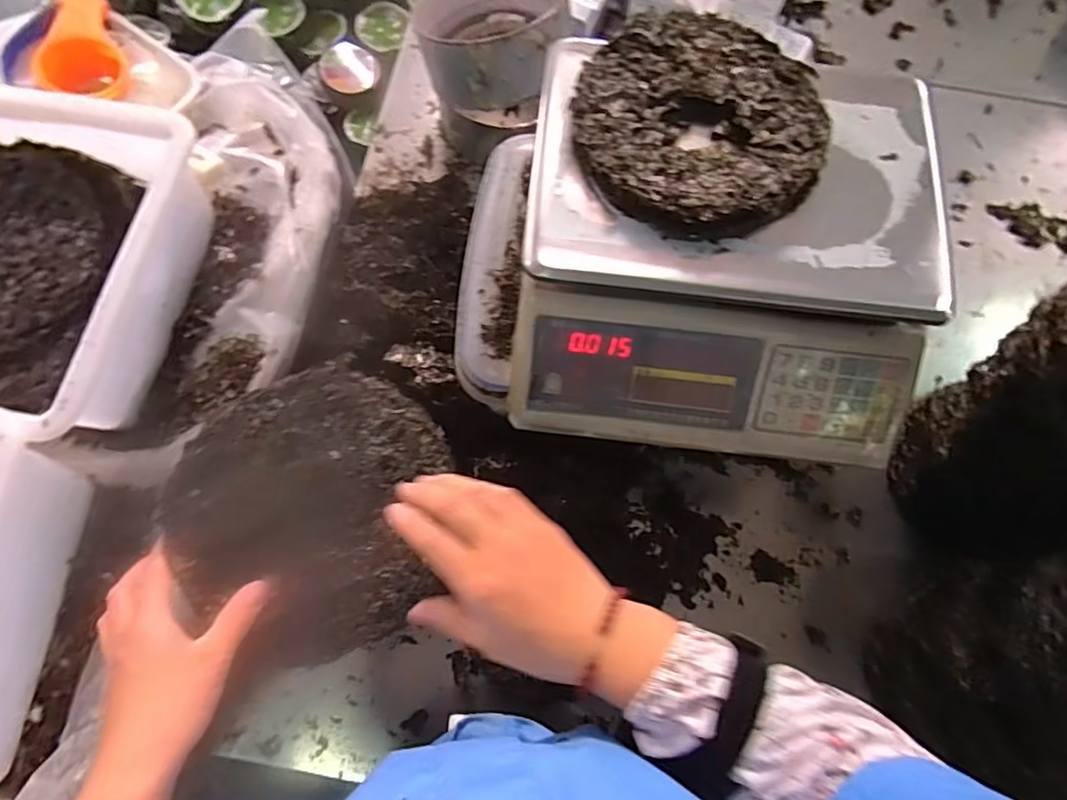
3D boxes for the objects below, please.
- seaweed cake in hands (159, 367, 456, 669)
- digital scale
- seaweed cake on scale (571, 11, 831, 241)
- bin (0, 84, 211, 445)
[{"bbox_3d":[-0.157,0.079,0.423,0.189,0.016,0.193,-8,73,-4],"label":"seaweed cake in hands"},{"bbox_3d":[0.154,-0.127,0.508,0.342,0.107,0.322,6,73,0],"label":"digital scale"},{"bbox_3d":[0.130,-0.222,0.470,0.192,0.017,0.205,1,73,-2],"label":"seaweed cake on scale"},{"bbox_3d":[-0.480,-0.128,0.506,0.367,0.107,0.291,11,73,1],"label":"bin"}]

